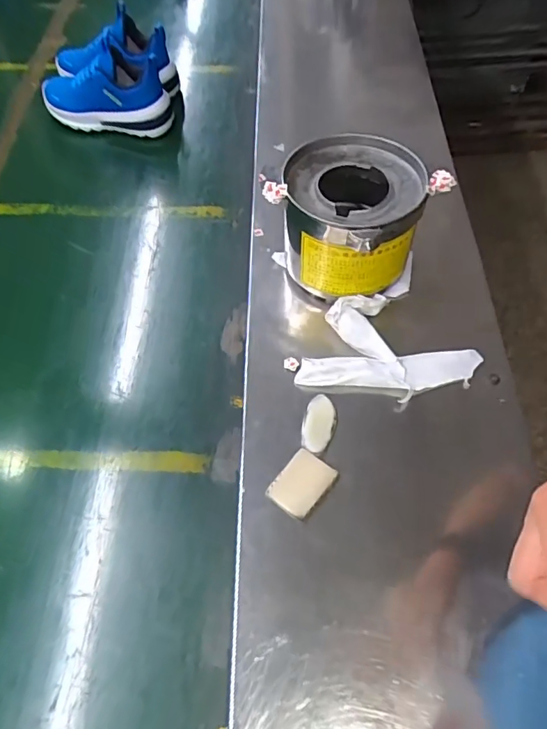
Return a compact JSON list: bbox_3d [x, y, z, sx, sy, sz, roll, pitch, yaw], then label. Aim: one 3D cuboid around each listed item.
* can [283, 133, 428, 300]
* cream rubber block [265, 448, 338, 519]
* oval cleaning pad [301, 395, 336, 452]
[{"bbox_3d":[0.078,-0.151,0.537,0.135,0.114,0.139,0,60,0],"label":"can"},{"bbox_3d":[0.025,0.104,0.446,0.040,0.007,0.054,34,65,18],"label":"cream rubber block"},{"bbox_3d":[0.043,0.056,0.481,0.030,0.011,0.057,12,60,7],"label":"oval cleaning pad"}]

